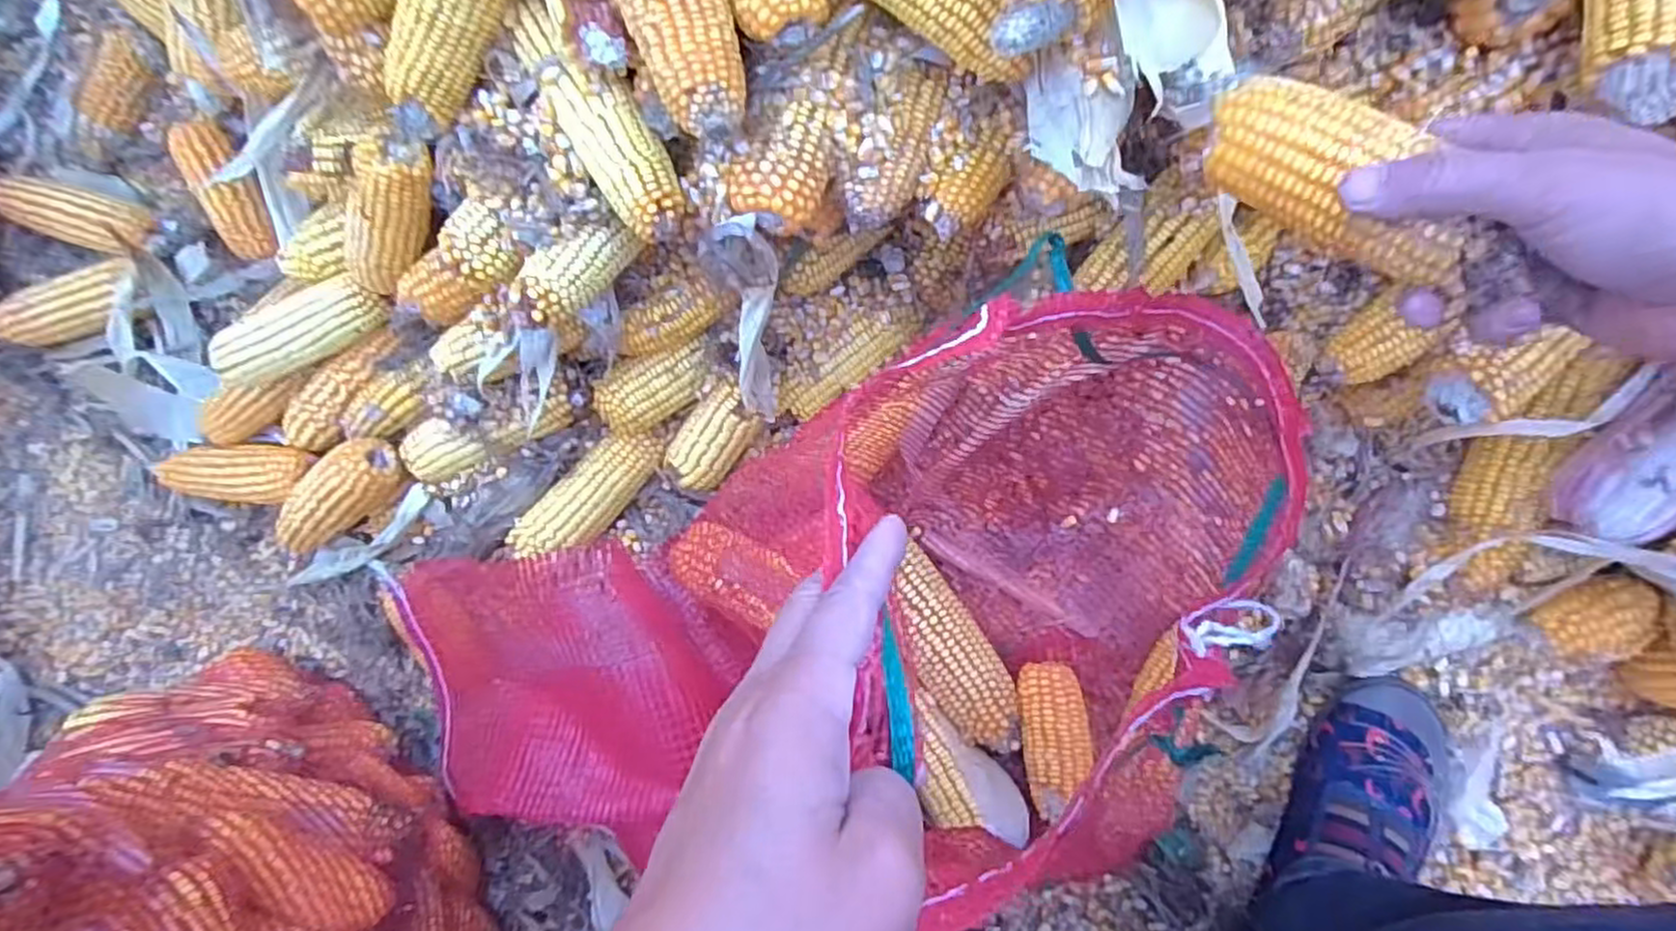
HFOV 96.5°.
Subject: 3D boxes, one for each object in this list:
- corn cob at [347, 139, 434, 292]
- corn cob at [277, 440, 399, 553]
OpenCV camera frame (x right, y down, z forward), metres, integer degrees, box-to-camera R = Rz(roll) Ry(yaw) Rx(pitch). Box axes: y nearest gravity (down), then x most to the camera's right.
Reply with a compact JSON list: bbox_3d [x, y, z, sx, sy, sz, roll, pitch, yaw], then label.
[{"bbox_3d":[-0.300,-0.161,0.491,0.046,0.038,0.127,53,133,3],"label":"corn cob"},{"bbox_3d":[-0.421,0.030,0.611,0.165,0.043,0.056,-32,87,23],"label":"corn cob"}]

